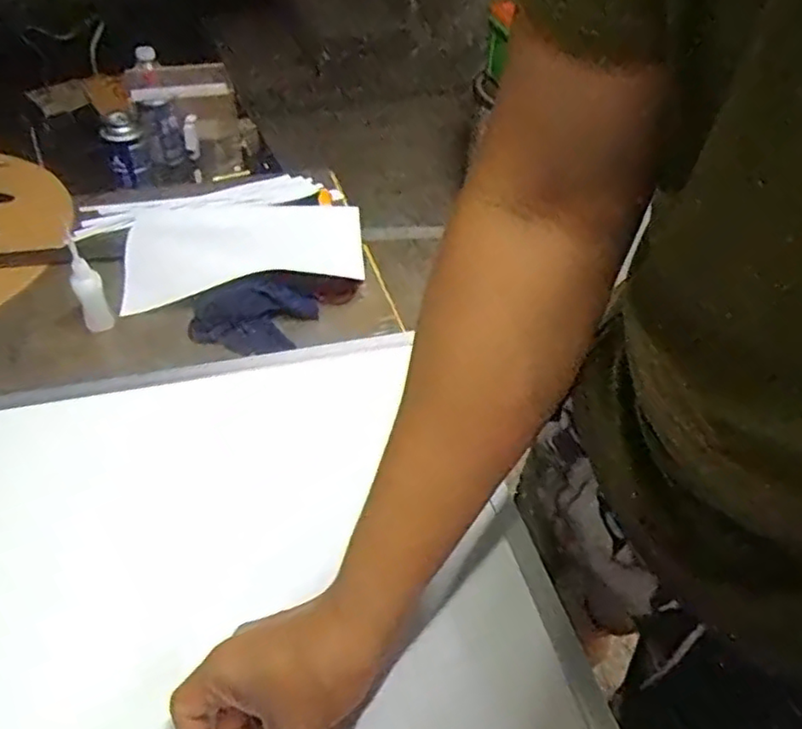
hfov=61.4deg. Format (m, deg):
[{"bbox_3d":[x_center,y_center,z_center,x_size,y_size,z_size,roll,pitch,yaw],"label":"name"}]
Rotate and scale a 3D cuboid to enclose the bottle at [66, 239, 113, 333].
[{"bbox_3d":[-0.323,-0.079,0.700,0.027,0.097,0.029,-18,49,-22],"label":"bottle"}]

